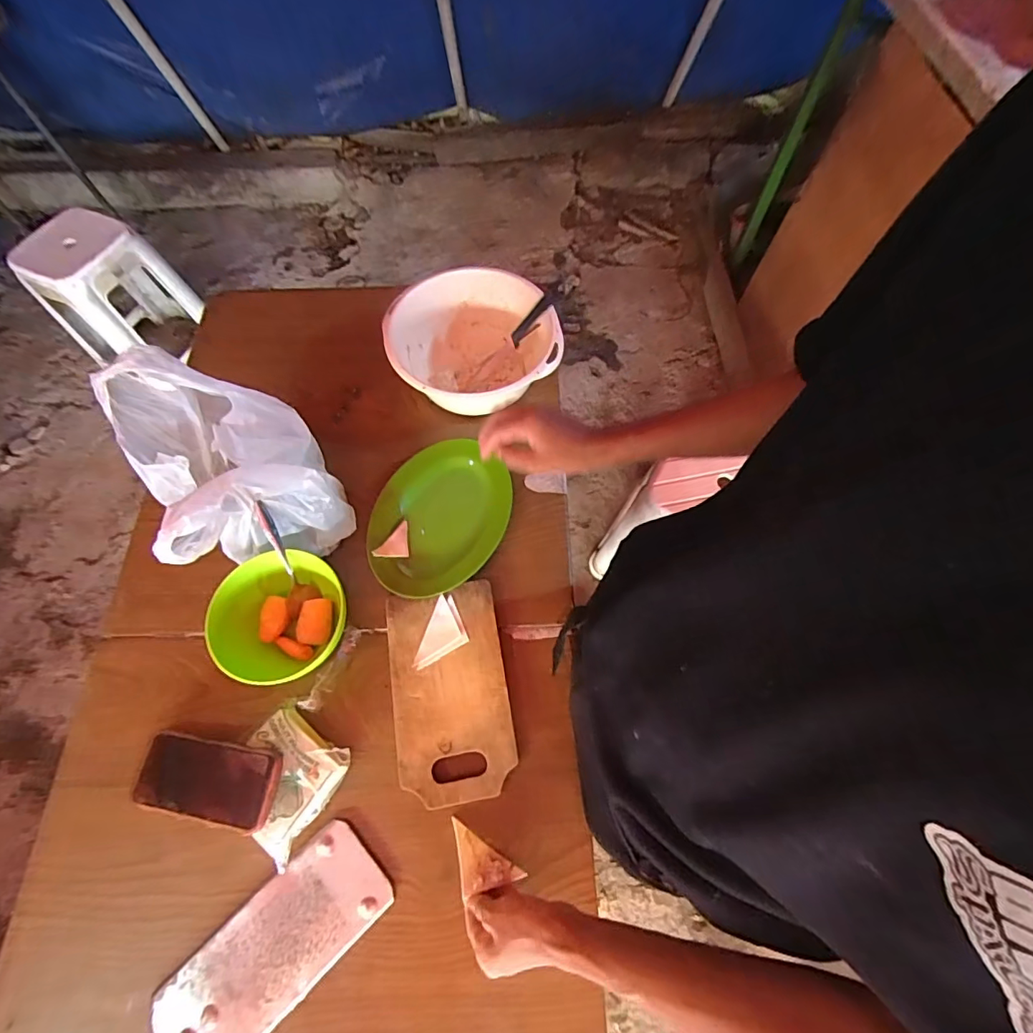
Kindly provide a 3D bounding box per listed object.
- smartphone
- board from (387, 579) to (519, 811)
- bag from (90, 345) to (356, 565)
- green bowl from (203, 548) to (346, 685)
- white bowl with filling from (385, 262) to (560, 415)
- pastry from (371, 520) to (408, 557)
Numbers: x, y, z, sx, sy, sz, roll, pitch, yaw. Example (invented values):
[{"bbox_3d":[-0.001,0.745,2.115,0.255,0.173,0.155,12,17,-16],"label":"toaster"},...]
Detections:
[{"bbox_3d":[-0.335,0.287,0.549,0.154,0.013,0.078,7,68,7],"label":"smartphone"},{"bbox_3d":[-0.080,0.207,0.608,0.135,0.026,0.240,-10,65,-4],"label":"board"},{"bbox_3d":[-0.316,-0.051,0.576,0.176,0.283,0.204,-41,71,-18],"label":"bag"},{"bbox_3d":[-0.278,0.122,0.609,0.139,0.078,0.148,0,64,-1],"label":"green bowl"},{"bbox_3d":[-0.063,-0.251,0.767,0.241,0.105,0.221,-9,64,-5],"label":"white bowl with filling"},{"bbox_3d":[-0.169,0.030,0.678,0.046,0.004,0.051,3,66,-24],"label":"pastry"}]

